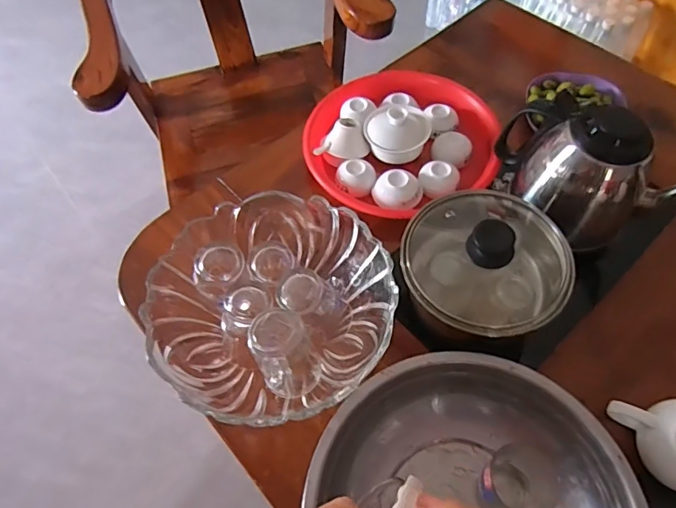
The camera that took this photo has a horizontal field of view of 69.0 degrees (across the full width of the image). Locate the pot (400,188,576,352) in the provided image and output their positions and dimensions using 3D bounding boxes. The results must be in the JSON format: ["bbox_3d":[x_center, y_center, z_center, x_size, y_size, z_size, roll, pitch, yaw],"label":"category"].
[{"bbox_3d":[0.147,0.012,0.513,0.163,0.126,0.148,-2,59,1],"label":"pot"}]

